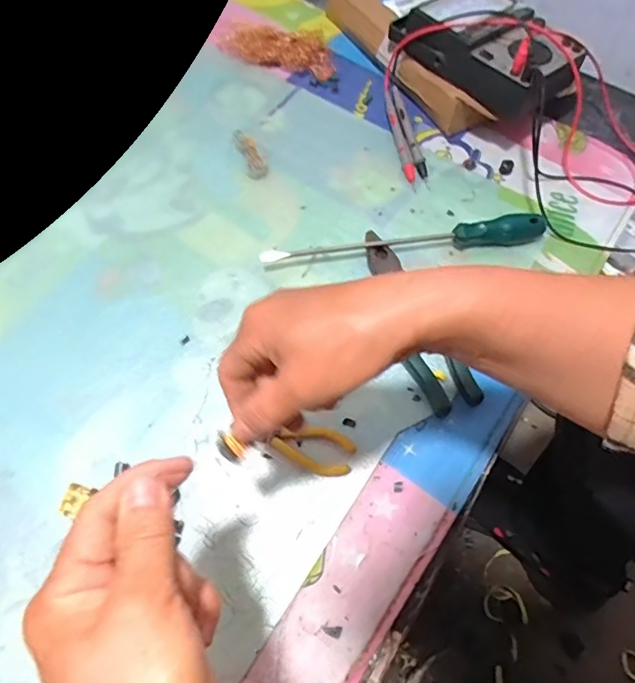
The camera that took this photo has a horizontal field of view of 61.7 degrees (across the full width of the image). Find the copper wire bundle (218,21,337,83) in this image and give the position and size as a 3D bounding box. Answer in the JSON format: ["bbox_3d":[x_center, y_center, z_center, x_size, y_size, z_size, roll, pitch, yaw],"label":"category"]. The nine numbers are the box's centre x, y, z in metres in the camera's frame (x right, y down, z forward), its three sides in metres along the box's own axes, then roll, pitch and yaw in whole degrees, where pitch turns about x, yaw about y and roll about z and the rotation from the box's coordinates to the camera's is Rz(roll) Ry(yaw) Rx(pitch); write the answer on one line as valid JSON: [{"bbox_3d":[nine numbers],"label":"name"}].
[{"bbox_3d":[-0.048,-0.366,0.662,0.140,0.040,0.047,12,66,7],"label":"copper wire bundle"}]

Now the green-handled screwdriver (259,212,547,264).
[{"bbox_3d":[0.089,-0.102,0.537,0.285,0.035,0.024,-8,66,-2],"label":"green-handled screwdriver"}]

